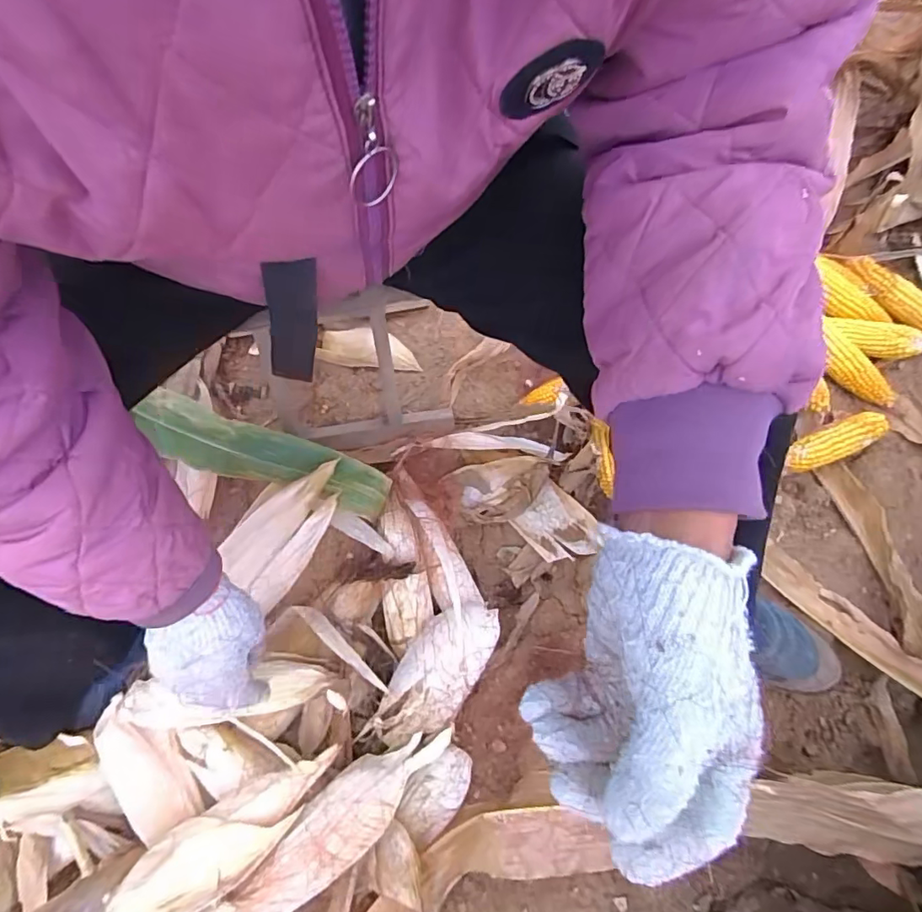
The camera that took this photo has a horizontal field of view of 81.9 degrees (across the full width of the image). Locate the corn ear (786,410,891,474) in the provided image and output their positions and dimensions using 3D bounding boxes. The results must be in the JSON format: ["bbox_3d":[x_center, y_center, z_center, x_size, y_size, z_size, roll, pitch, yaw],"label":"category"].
[{"bbox_3d":[0.491,-0.018,0.693,0.128,0.042,0.043,-32,71,22],"label":"corn ear"}]

